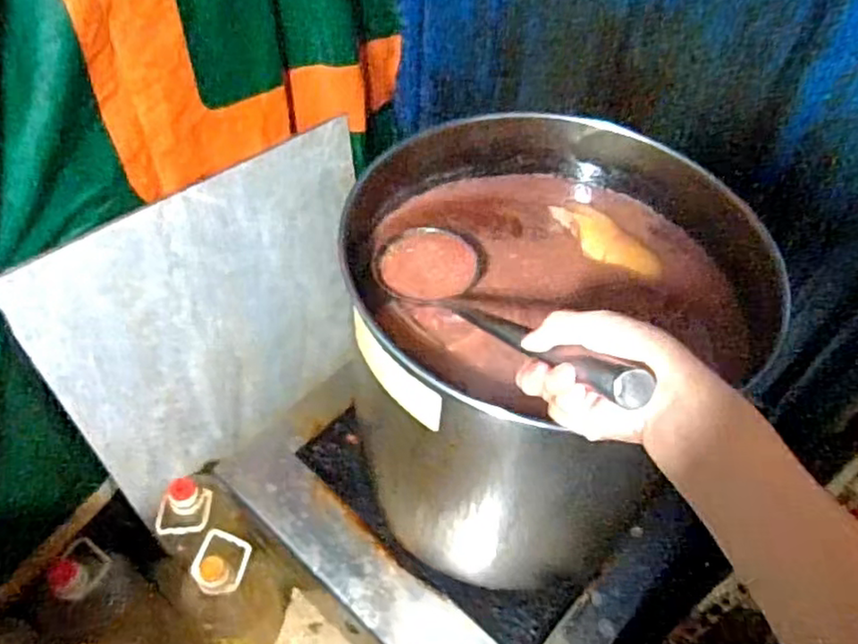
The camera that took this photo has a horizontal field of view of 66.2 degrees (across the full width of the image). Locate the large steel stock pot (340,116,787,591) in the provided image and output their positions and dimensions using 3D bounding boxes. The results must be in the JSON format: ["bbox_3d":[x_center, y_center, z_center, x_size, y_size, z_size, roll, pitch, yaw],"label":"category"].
[{"bbox_3d":[0.155,0.040,0.951,0.492,0.457,0.475,2,50,-2],"label":"large steel stock pot"}]

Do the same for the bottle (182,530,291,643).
[{"bbox_3d":[-0.348,0.510,1.223,0.177,0.307,0.132,-34,59,-27],"label":"bottle"}]

